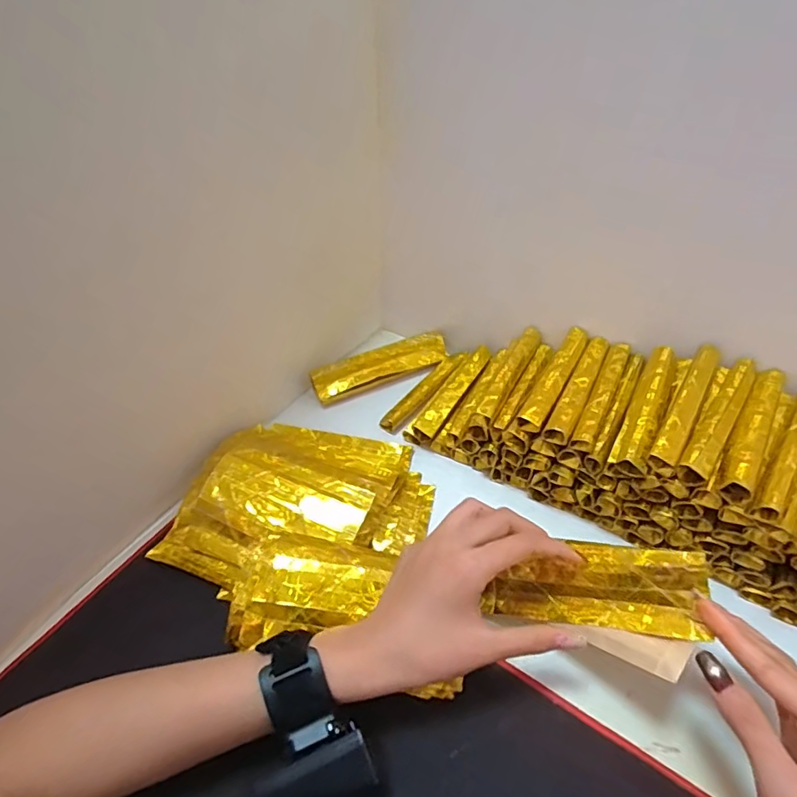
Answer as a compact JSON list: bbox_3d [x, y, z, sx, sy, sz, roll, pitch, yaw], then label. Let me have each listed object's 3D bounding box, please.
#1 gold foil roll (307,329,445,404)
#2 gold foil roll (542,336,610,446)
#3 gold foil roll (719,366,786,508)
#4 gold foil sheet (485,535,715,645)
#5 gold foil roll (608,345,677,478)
[{"bbox_3d":[-0.019,-0.035,0.562,0.149,0.030,0.027,-22,47,-16],"label":"gold foil roll"},{"bbox_3d":[0.155,-0.012,0.448,0.020,0.014,0.131,20,50,23],"label":"gold foil roll"},{"bbox_3d":[0.257,0.021,0.378,0.021,0.016,0.126,25,52,27],"label":"gold foil roll"},{"bbox_3d":[0.125,0.124,0.350,0.142,0.007,0.053,-10,75,38],"label":"gold foil sheet"},{"bbox_3d":[0.193,0.005,0.409,0.025,0.023,0.120,19,50,22],"label":"gold foil roll"}]

